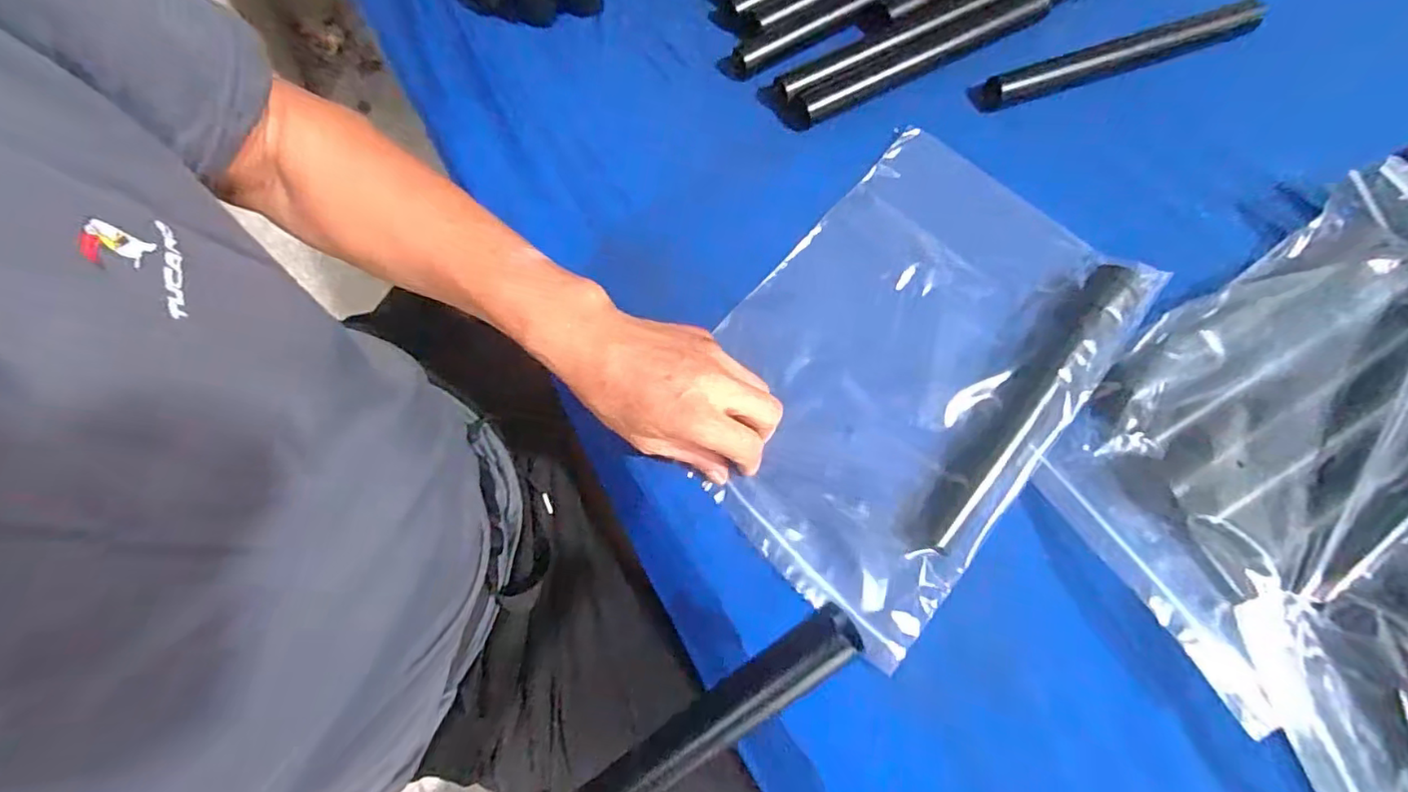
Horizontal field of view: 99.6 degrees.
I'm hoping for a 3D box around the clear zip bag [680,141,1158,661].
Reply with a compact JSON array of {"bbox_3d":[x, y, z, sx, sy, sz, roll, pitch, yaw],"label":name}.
[{"bbox_3d":[0.133,-0.024,0.406,0.213,0.035,0.313,39,81,10],"label":"clear zip bag"}]

